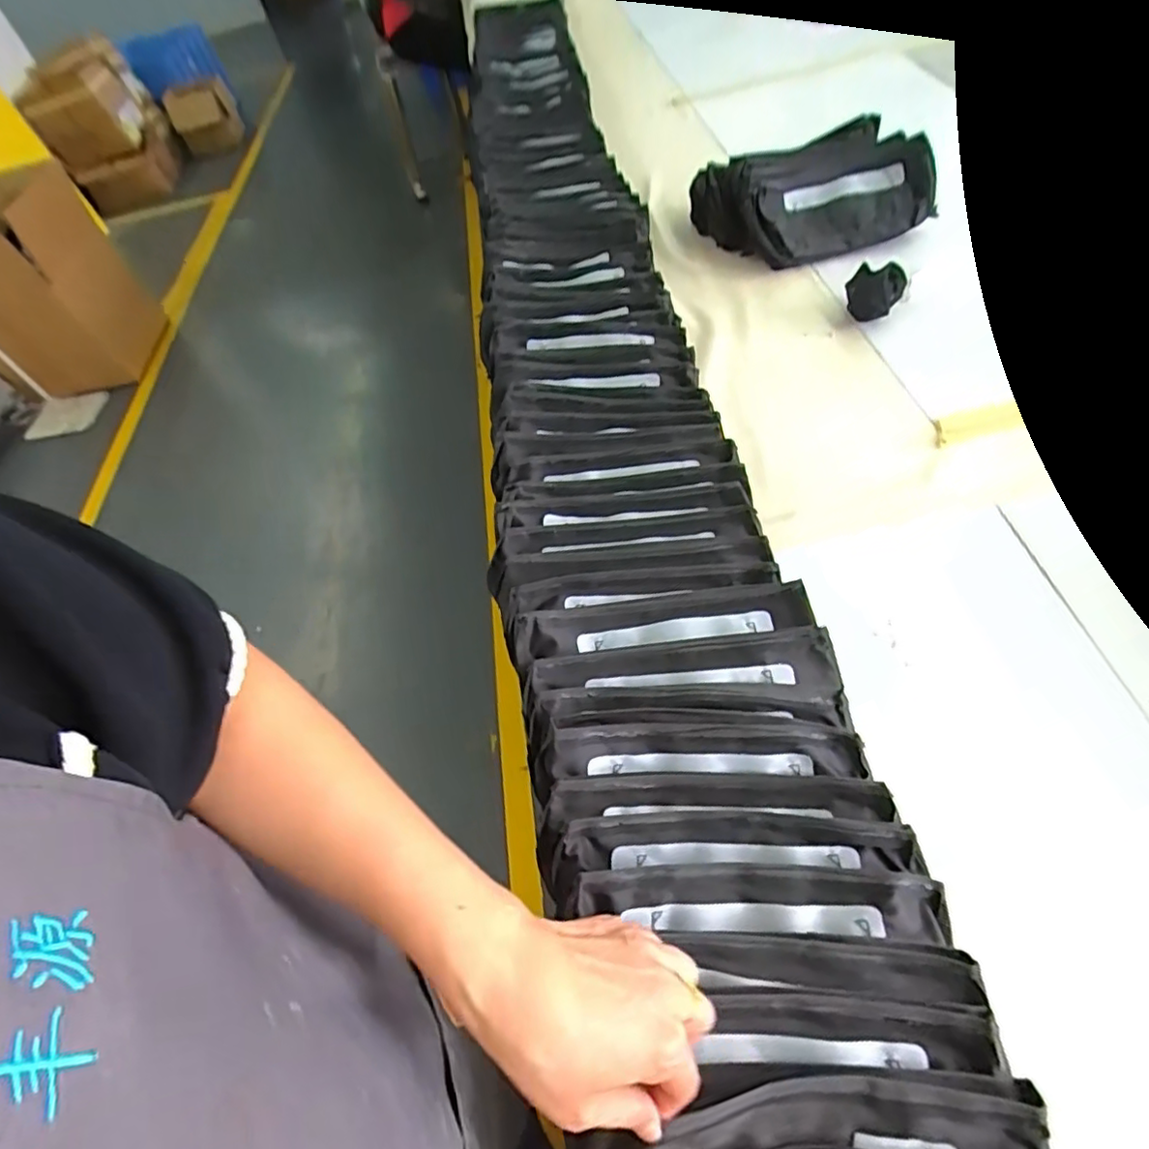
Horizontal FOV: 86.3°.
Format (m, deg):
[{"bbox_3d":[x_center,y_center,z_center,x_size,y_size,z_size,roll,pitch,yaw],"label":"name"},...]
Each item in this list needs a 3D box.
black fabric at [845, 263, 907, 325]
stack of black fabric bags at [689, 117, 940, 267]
[{"bbox_3d":[0.364,-0.341,0.746,0.062,0.064,0.024,24,19,37],"label":"black fabric"},{"bbox_3d":[0.332,-0.530,0.870,0.265,0.116,0.189,-17,53,0],"label":"stack of black fabric bags"}]

